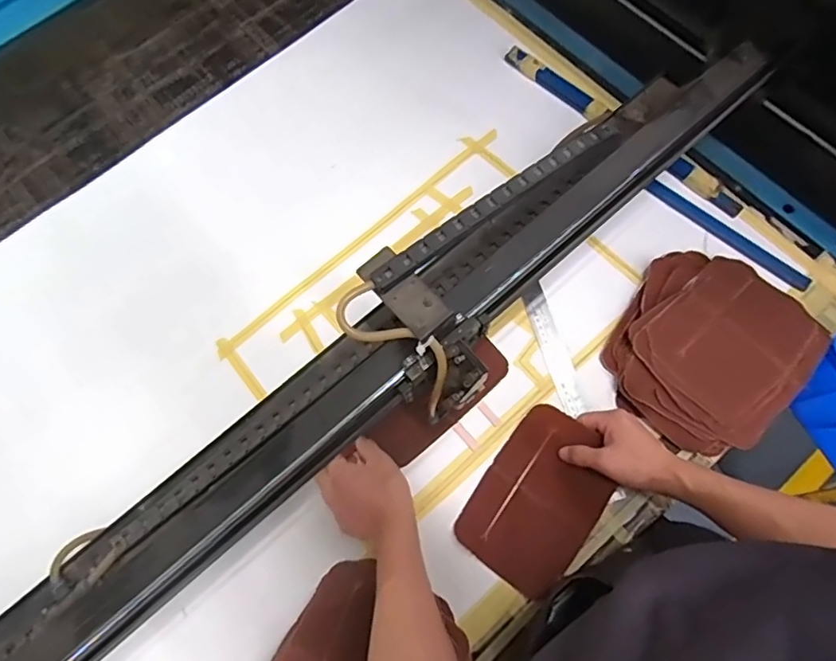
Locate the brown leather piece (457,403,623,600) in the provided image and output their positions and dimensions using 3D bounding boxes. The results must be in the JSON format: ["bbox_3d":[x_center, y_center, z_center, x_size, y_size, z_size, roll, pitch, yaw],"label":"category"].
[{"bbox_3d":[0.140,0.190,0.620,0.128,0.030,0.184,35,77,12],"label":"brown leather piece"}]

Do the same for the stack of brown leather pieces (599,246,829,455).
[{"bbox_3d":[0.362,0.014,0.666,0.211,0.054,0.247,38,77,13],"label":"stack of brown leather pieces"}]

